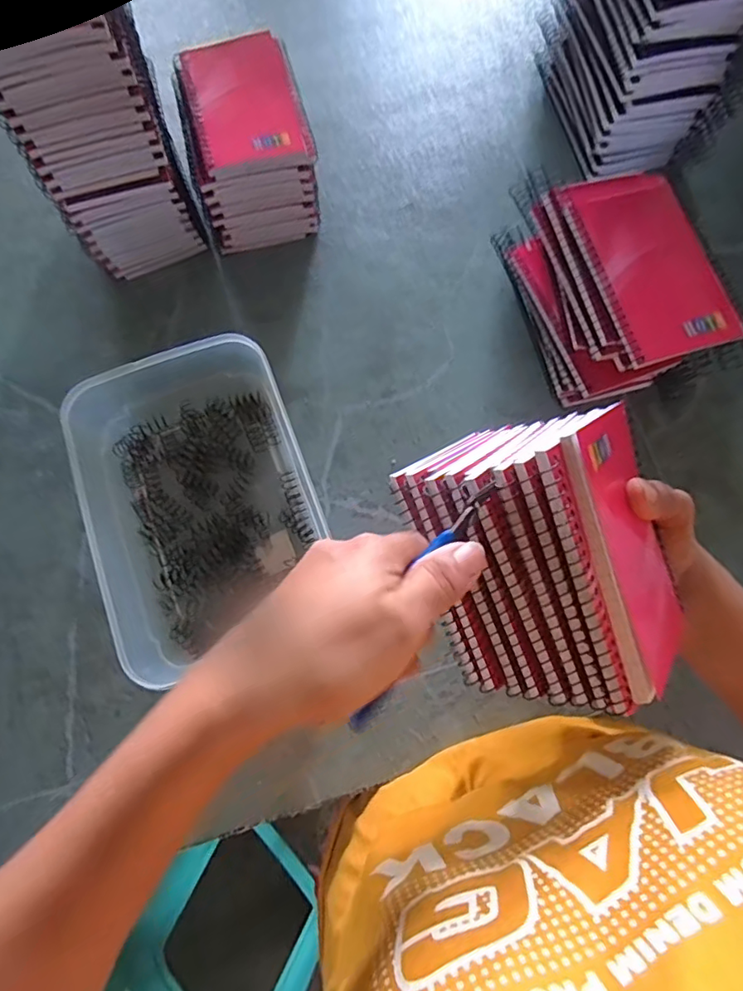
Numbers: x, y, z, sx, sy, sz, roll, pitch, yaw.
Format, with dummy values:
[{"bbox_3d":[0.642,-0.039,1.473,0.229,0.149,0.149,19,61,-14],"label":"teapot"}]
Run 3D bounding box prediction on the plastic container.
[{"bbox_3d":[-0.126,-0.002,0.416,0.154,0.073,0.227,-21,76,-4],"label":"plastic container"}]

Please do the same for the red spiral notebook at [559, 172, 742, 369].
[{"bbox_3d":[0.196,-0.166,0.384,0.084,0.010,0.146,-16,76,-4],"label":"red spiral notebook"}]

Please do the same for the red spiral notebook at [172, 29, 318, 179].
[{"bbox_3d":[-0.106,-0.329,0.452,0.090,0.017,0.128,-17,76,-3],"label":"red spiral notebook"}]

